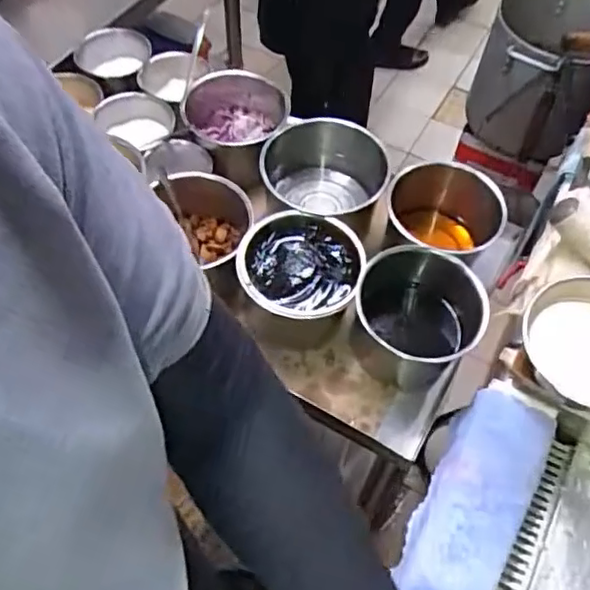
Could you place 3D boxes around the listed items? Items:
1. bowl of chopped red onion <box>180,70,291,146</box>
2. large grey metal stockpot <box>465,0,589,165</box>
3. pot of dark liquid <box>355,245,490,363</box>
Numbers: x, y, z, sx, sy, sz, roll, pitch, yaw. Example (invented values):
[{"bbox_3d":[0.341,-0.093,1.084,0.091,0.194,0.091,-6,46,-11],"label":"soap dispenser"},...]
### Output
[{"bbox_3d":[-0.091,-0.277,0.975,0.159,0.077,0.144,1,57,-1],"label":"bowl of chopped red onion"},{"bbox_3d":[0.612,-0.552,1.556,0.279,0.349,0.293,25,59,14],"label":"large grey metal stockpot"},{"bbox_3d":[0.151,0.035,0.803,0.141,0.134,0.158,36,63,20],"label":"pot of dark liquid"}]

